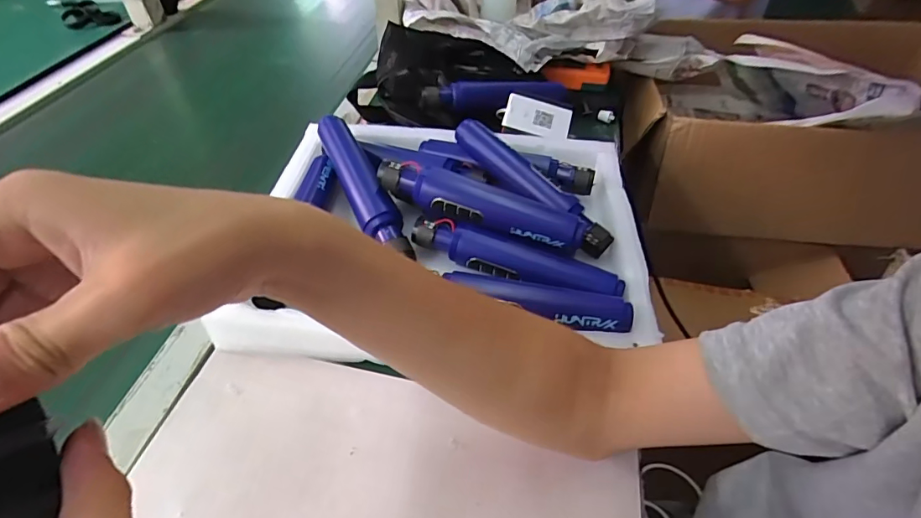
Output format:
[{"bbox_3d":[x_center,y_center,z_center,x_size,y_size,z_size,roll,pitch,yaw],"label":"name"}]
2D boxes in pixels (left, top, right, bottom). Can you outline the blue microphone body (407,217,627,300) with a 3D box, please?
[{"bbox_3d":[0.046,-0.002,0.415,0.186,0.030,0.026,15,46,11],"label":"blue microphone body"}]

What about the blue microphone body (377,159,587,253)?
[{"bbox_3d":[0.015,-0.051,0.421,0.188,0.032,0.035,18,46,14],"label":"blue microphone body"}]

